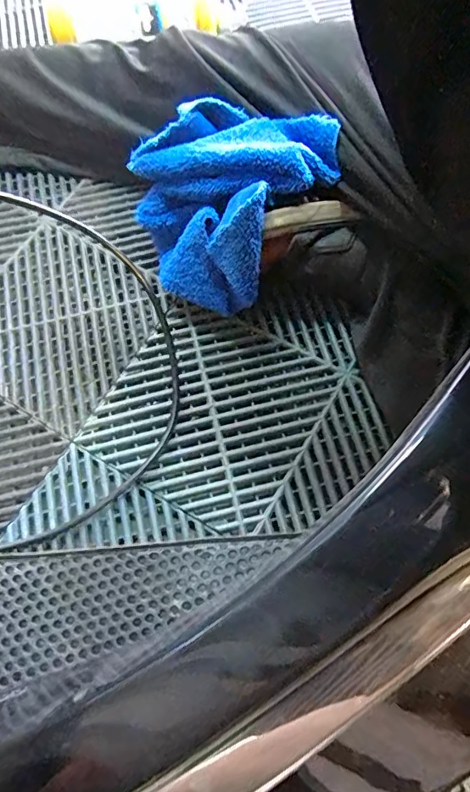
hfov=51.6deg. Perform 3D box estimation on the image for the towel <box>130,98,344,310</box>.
[{"bbox_3d":[-0.013,-0.182,0.470,0.183,0.111,0.150,17,69,9],"label":"towel"}]

